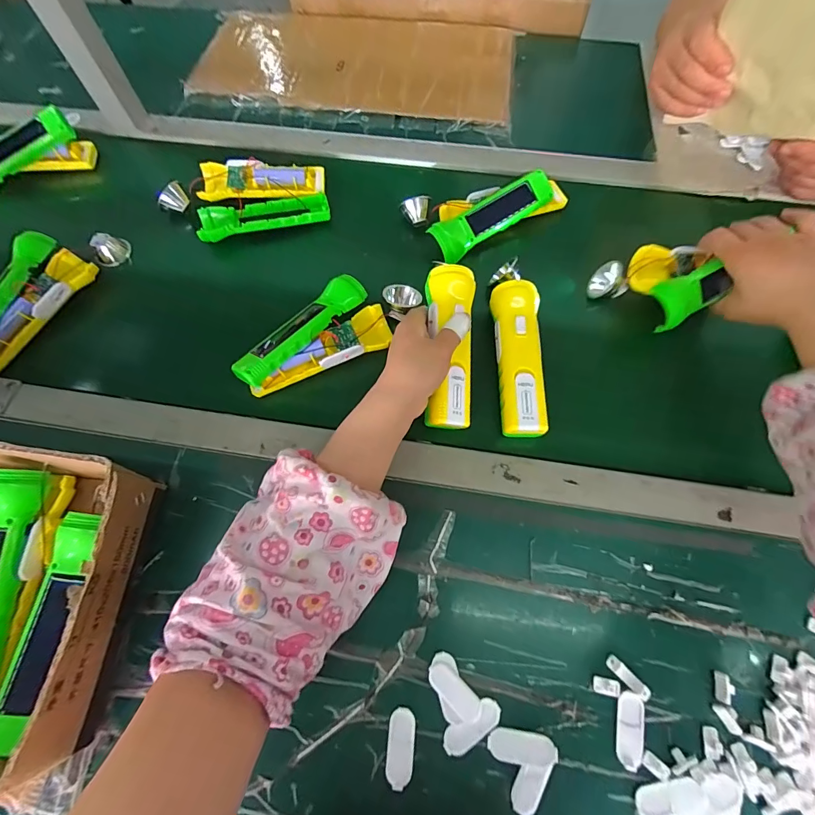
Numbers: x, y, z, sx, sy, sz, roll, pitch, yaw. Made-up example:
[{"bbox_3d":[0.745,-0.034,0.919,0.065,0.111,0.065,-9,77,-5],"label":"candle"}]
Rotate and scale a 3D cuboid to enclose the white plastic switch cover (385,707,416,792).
[{"bbox_3d":[-0.005,0.265,0.308,0.021,0.004,0.050,6,68,2],"label":"white plastic switch cover"}]

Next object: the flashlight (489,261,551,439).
[{"bbox_3d":[0.116,-0.062,0.417,0.046,0.038,0.187,-1,68,0],"label":"flashlight"}]

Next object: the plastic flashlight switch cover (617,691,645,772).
[{"bbox_3d":[0.176,0.254,0.311,0.020,0.004,0.050,11,68,4],"label":"plastic flashlight switch cover"}]

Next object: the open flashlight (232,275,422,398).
[{"bbox_3d":[-0.080,-0.080,0.423,0.101,0.038,0.201,36,72,14],"label":"open flashlight"}]

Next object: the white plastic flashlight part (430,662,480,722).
[{"bbox_3d":[0.037,0.229,0.320,0.046,0.004,0.020,42,74,15],"label":"white plastic flashlight part"}]

